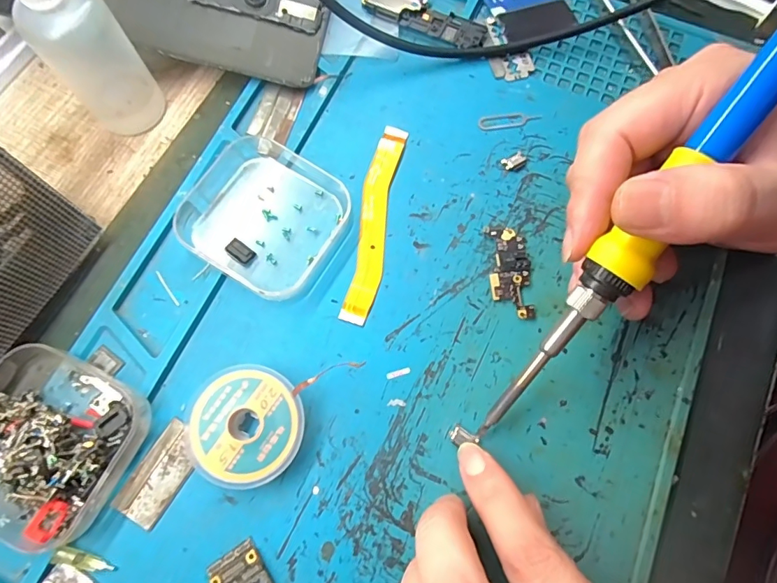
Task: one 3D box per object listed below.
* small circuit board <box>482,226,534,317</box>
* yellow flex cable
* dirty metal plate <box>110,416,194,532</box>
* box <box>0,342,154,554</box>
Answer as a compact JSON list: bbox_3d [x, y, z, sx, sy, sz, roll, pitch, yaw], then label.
[{"bbox_3d":[0.055,-0.009,0.208,0.018,0.004,0.043,-4,73,-3],"label":"small circuit board"},{"bbox_3d":[-0.006,-0.034,0.214,0.015,0.004,0.100,10,73,1],"label":"yellow flex cable"},{"bbox_3d":[-0.091,0.072,0.180,0.019,0.004,0.038,31,75,7],"label":"dirty metal plate"},{"bbox_3d":[-0.135,0.057,0.173,0.065,0.023,0.062,26,74,6],"label":"box"}]

